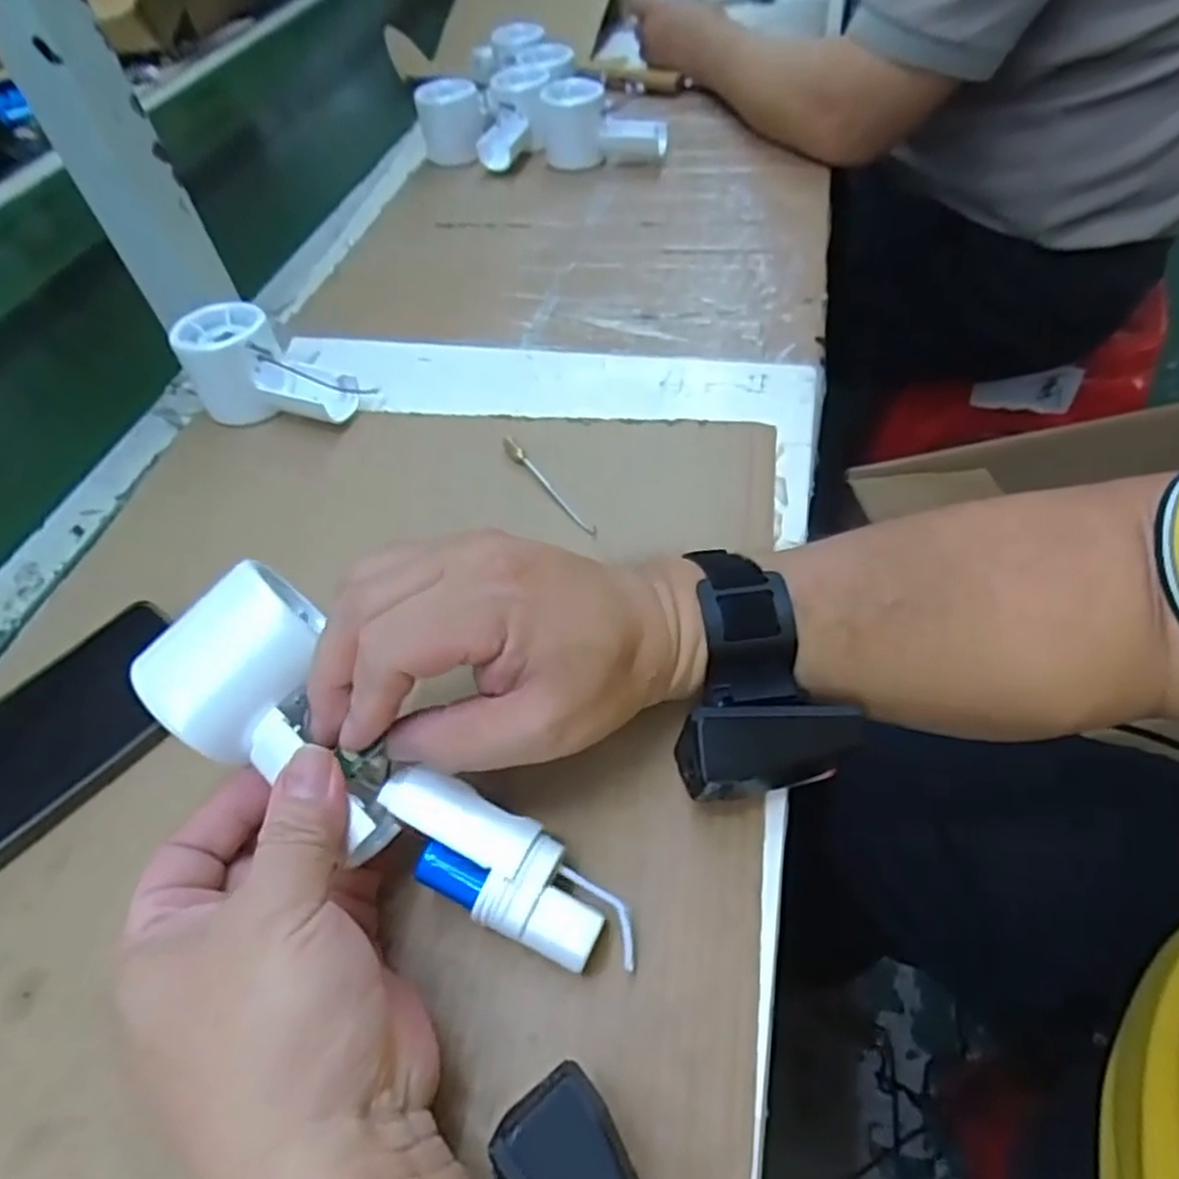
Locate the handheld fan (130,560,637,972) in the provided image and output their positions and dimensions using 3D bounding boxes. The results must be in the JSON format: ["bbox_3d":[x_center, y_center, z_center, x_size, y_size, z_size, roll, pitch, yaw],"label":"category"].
[{"bbox_3d":[-0.070,0.068,0.275,0.190,0.046,0.068,38,60,1],"label":"handheld fan"}]

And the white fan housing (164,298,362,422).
[{"bbox_3d":[-0.206,-0.134,0.474,0.113,0.057,0.060,27,59,25],"label":"white fan housing"}]

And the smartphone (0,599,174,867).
[{"bbox_3d":[-0.252,0.077,0.334,0.078,0.015,0.160,30,60,27],"label":"smartphone"}]

